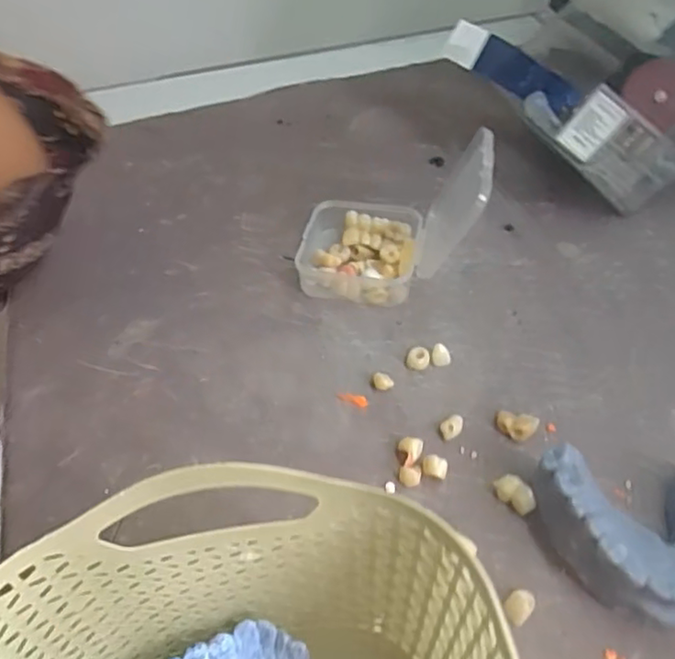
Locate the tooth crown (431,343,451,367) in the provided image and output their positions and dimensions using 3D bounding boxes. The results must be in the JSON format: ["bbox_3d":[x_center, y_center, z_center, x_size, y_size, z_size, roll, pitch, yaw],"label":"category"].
[{"bbox_3d":[0.045,0.011,0.270,0.008,0.006,0.008,7,48,10],"label":"tooth crown"}]

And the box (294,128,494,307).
[{"bbox_3d":[0.025,-0.056,0.291,0.084,0.066,0.061,8,48,10],"label":"box"}]

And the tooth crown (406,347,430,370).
[{"bbox_3d":[0.034,0.012,0.269,0.010,0.007,0.008,17,50,18],"label":"tooth crown"}]

